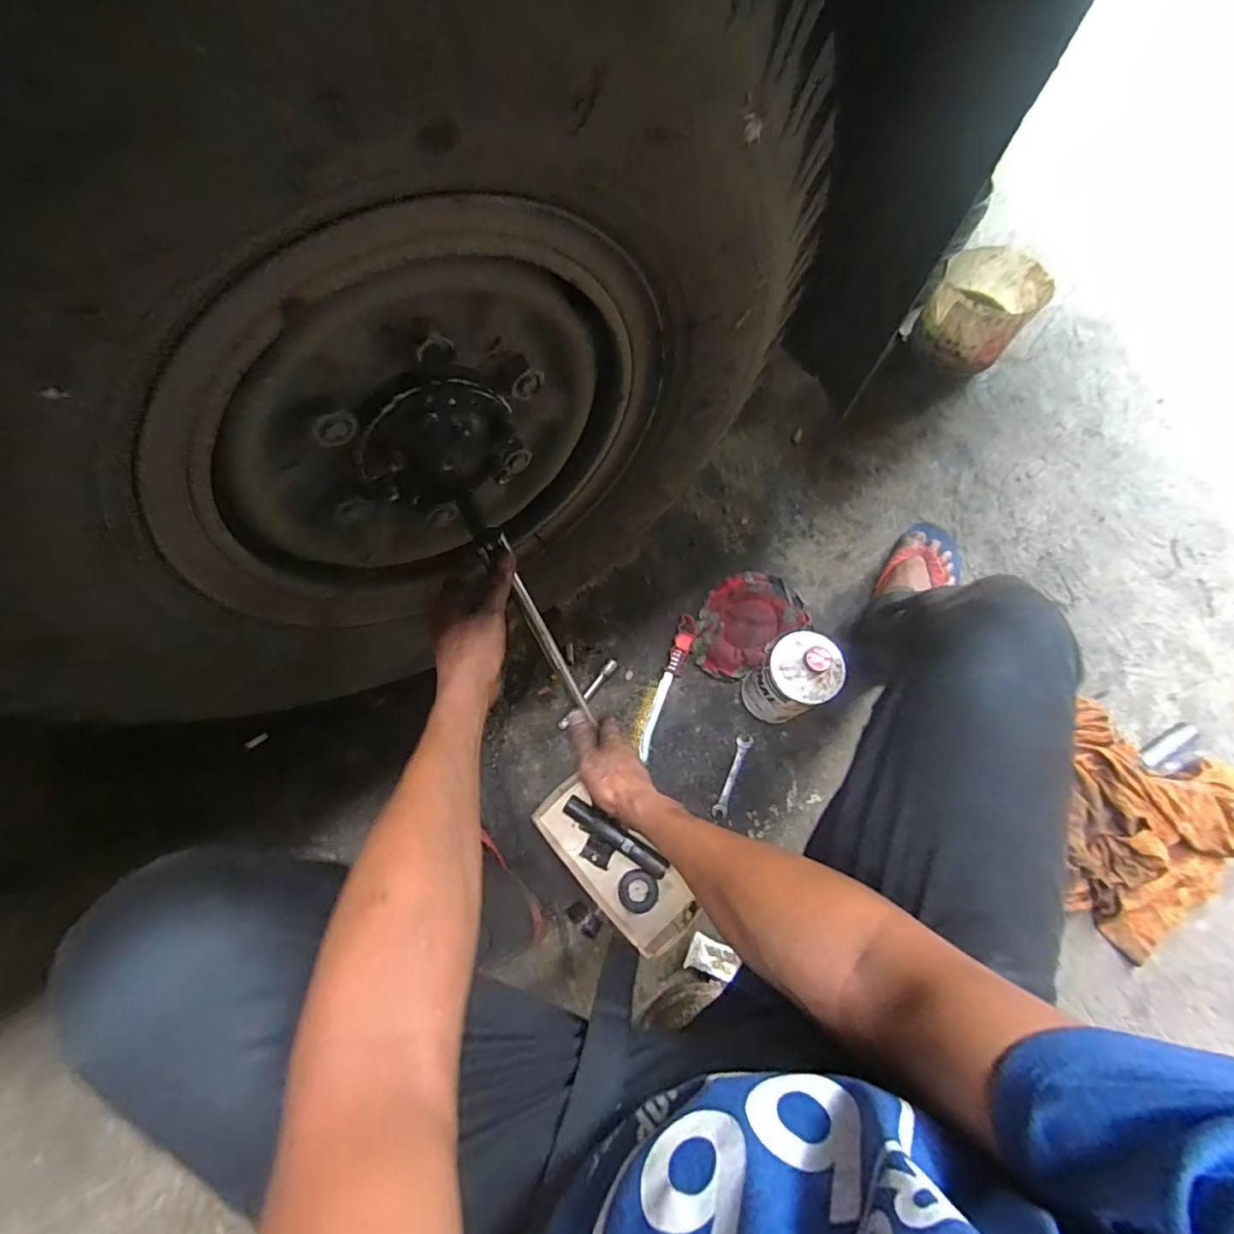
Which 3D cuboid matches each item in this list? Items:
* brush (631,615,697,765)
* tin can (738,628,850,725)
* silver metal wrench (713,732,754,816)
[{"bbox_3d":[0.069,0.096,0.817,0.041,0.015,0.219,22,72,6],"label":"brush"},{"bbox_3d":[0.222,0.082,0.716,0.092,0.216,0.086,0,71,-1],"label":"tin can"},{"bbox_3d":[0.165,0.225,0.785,0.023,0.008,0.118,25,74,6],"label":"silver metal wrench"}]

